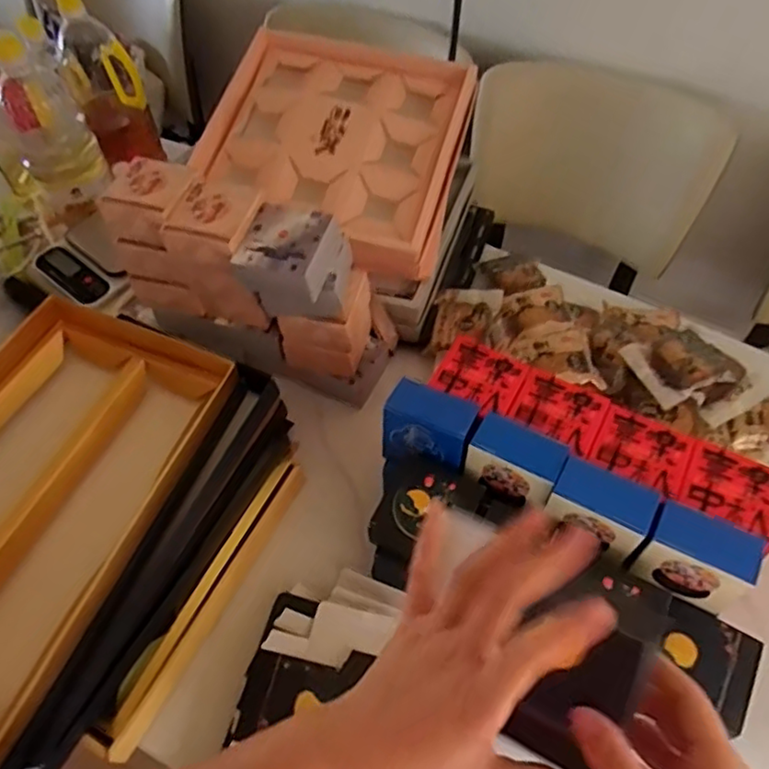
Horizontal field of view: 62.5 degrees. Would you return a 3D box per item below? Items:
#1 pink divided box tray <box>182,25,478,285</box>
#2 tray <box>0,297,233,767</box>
[{"bbox_3d":[-0.061,-0.334,0.890,0.344,0.089,0.363,17,69,6],"label":"pink divided box tray"},{"bbox_3d":[-0.336,0.109,0.602,0.223,0.096,0.397,27,60,1],"label":"tray"}]

